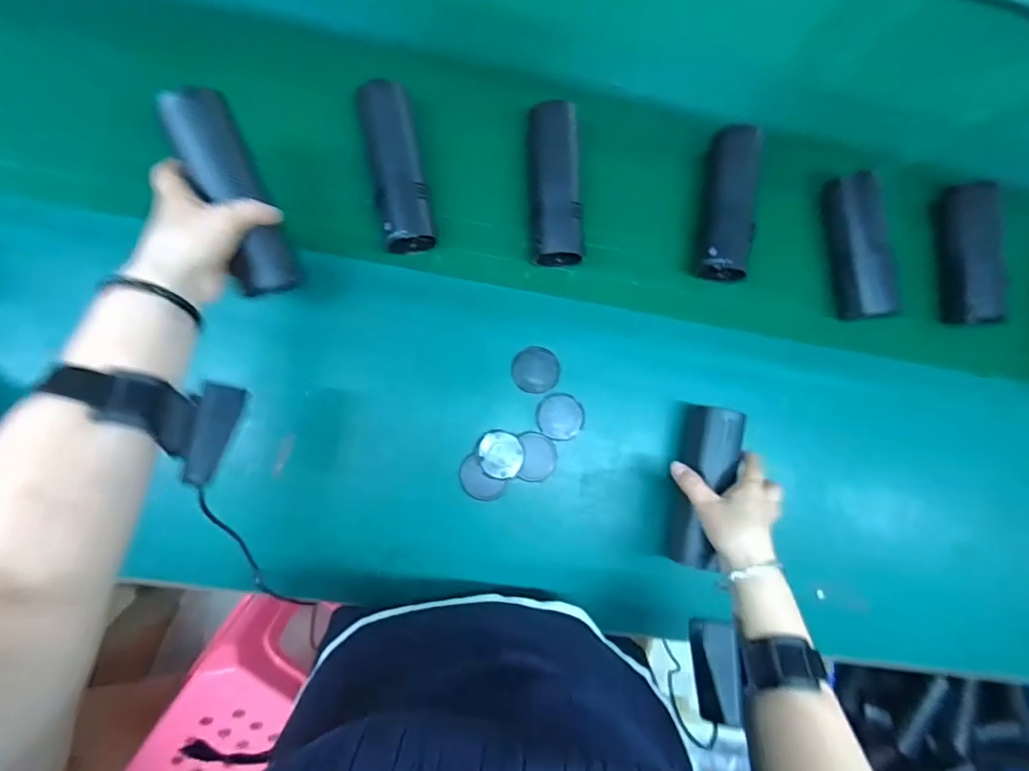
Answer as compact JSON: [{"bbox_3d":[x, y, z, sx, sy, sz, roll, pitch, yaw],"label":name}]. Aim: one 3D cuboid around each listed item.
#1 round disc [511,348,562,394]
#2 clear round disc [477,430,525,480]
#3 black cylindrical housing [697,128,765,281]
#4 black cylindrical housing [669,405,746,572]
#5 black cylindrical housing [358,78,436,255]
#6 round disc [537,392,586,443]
[{"bbox_3d":[0.024,-0.017,0.546,0.050,0.005,0.049,1,85,-8],"label":"round disc"},{"bbox_3d":[-0.014,0.072,0.535,0.047,0.006,0.048,8,84,-7],"label":"clear round disc"},{"bbox_3d":[0.242,-0.201,0.581,0.054,0.059,0.173,14,84,-7],"label":"black cylindrical housing"},{"bbox_3d":[0.199,0.102,0.529,0.045,0.046,0.157,14,83,-7],"label":"black cylindrical housing"},{"bbox_3d":[-0.121,-0.223,0.529,0.049,0.044,0.171,-11,87,-9],"label":"black cylindrical housing"},{"bbox_3d":[0.050,0.033,0.545,0.051,0.004,0.048,1,85,-8],"label":"round disc"}]

